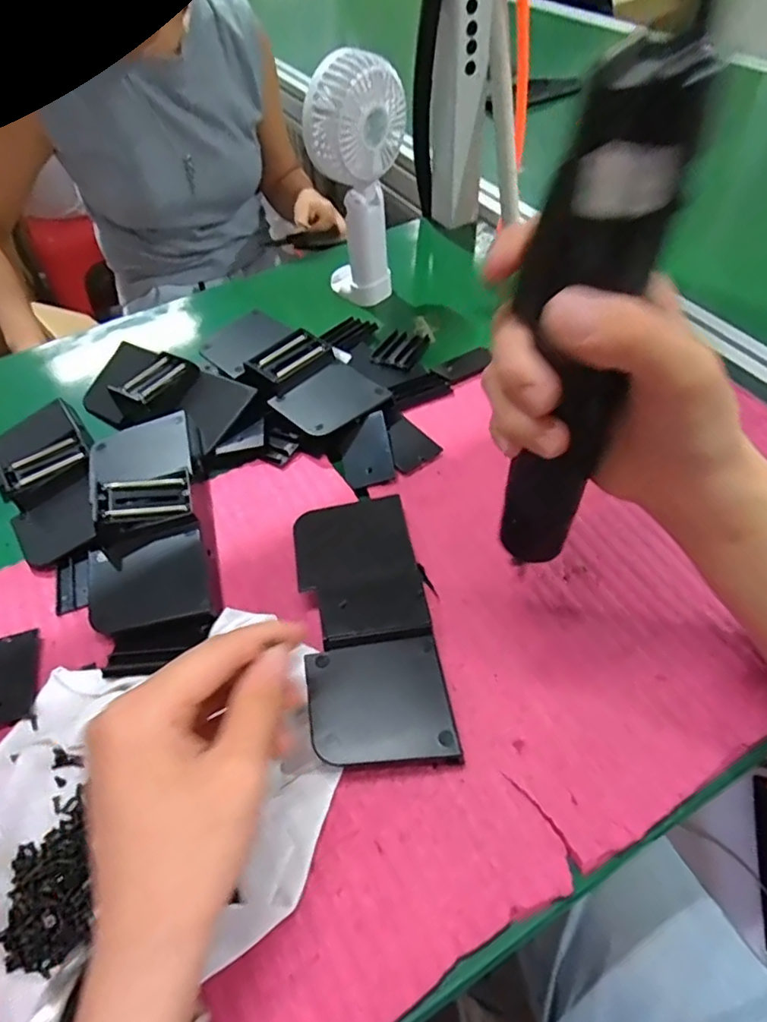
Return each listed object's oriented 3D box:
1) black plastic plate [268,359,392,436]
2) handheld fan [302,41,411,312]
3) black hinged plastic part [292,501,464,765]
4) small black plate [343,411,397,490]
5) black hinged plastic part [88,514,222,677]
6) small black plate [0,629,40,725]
[{"bbox_3d":[-0.039,-0.085,0.441,0.071,0.005,0.059,-38,61,-23],"label":"black plastic plate"},{"bbox_3d":[-0.025,-0.280,0.519,0.084,0.208,0.059,-34,60,-23],"label":"handheld fan"},{"bbox_3d":[-0.010,0.057,0.339,0.072,0.032,0.175,-9,51,-4],"label":"black hinged plastic part"},{"bbox_3d":[-0.013,-0.043,0.429,0.036,0.004,0.054,-15,70,9],"label":"small black plate"},{"bbox_3d":[-0.138,0.051,0.352,0.071,0.022,0.082,-19,53,-12],"label":"black hinged plastic part"},{"bbox_3d":[-0.217,0.096,0.334,0.034,0.006,0.056,-15,52,-8],"label":"small black plate"}]

